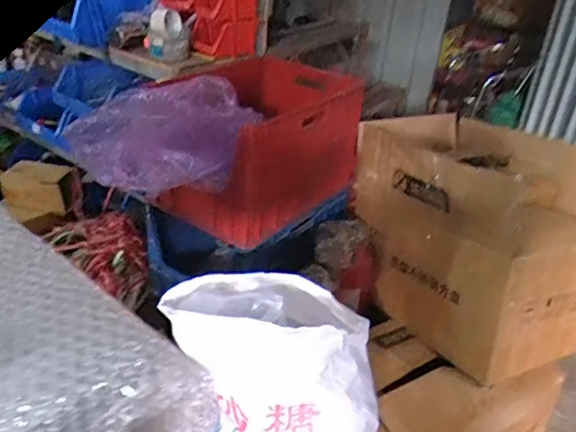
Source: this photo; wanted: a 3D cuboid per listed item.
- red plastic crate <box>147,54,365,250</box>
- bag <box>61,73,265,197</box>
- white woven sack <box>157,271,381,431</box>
[{"bbox_3d":[-0.091,-0.223,1.613,0.581,0.360,0.444,-21,39,-39],"label":"red plastic crate"},{"bbox_3d":[-0.292,-0.217,1.403,0.387,0.212,0.342,7,29,2],"label":"bag"},{"bbox_3d":[-0.041,0.463,1.290,0.462,0.692,0.257,26,35,32],"label":"white woven sack"}]

